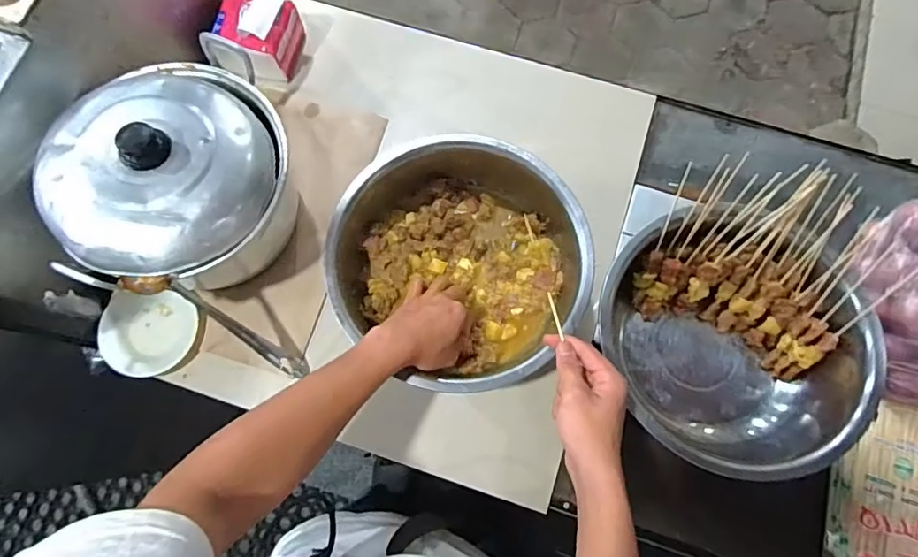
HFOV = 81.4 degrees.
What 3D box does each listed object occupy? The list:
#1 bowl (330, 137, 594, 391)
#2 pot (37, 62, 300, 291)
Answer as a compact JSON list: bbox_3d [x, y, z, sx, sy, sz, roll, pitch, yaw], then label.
[{"bbox_3d":[0.000,-0.020,0.644,0.277,0.089,0.293,0,75,0],"label":"bowl"},{"bbox_3d":[-0.308,-0.113,0.631,0.219,0.204,0.248,-11,75,-2],"label":"pot"}]

